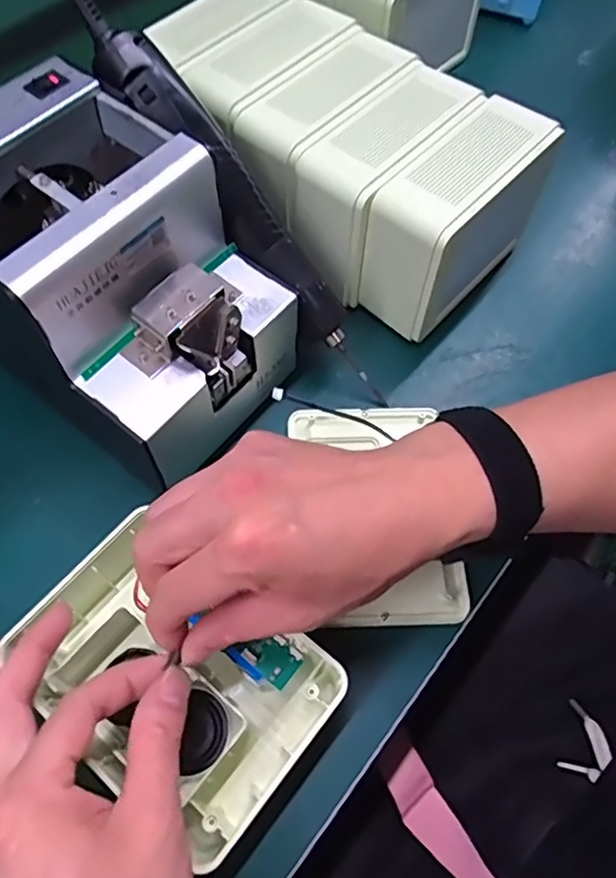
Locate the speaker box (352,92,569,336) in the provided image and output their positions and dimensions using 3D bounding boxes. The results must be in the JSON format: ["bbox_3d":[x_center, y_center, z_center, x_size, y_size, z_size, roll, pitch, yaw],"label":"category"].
[{"bbox_3d":[0.102,-0.147,0.418,0.060,0.108,0.149,37,68,17],"label":"speaker box"}]

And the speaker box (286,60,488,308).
[{"bbox_3d":[0.053,-0.181,0.418,0.058,0.088,0.133,38,68,17],"label":"speaker box"}]

